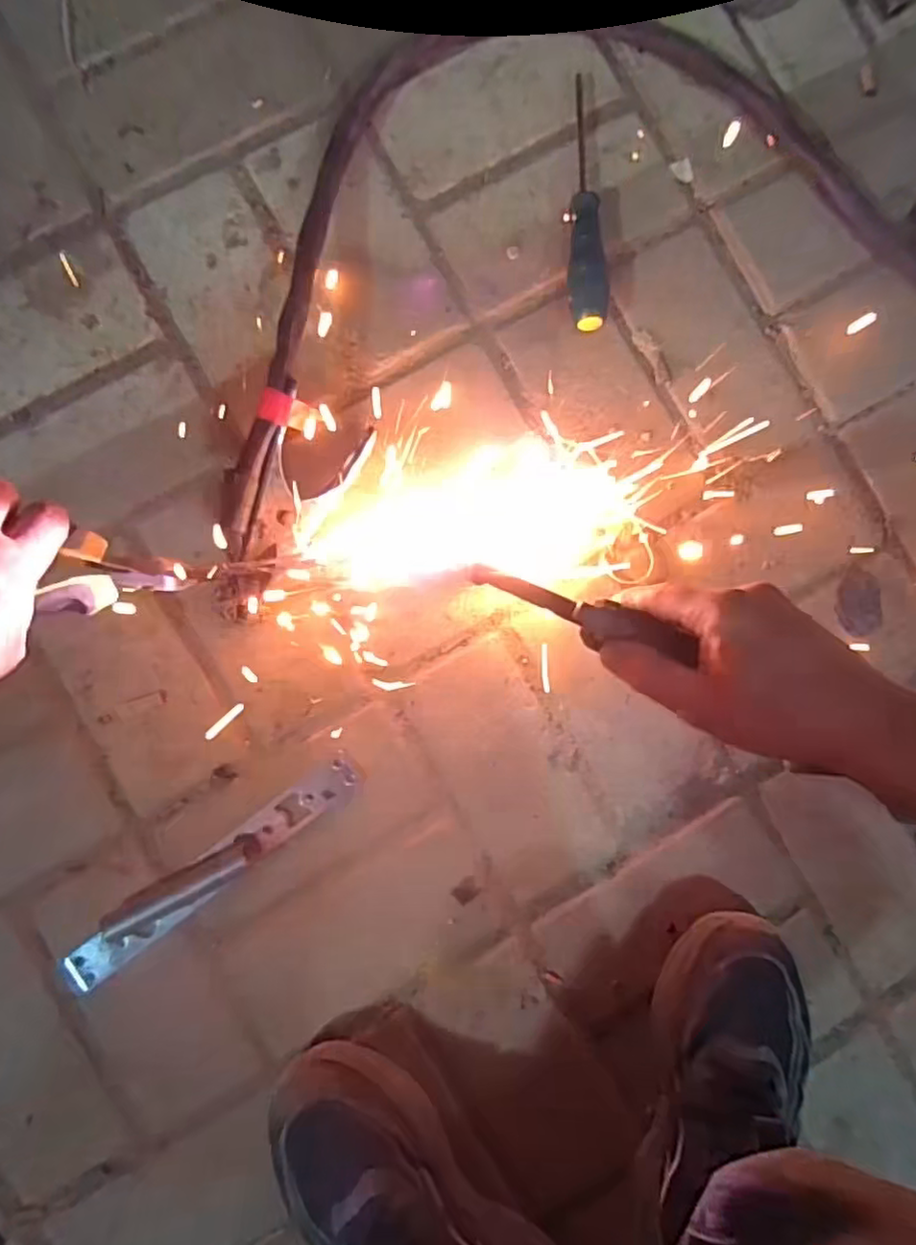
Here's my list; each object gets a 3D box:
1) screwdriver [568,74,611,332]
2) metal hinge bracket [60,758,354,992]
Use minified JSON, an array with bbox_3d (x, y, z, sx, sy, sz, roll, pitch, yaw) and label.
[{"bbox_3d":[0.098,-0.311,0.460,0.030,0.033,0.186,2,89,-4],"label":"screwdriver"},{"bbox_3d":[-0.176,0.175,0.441,0.238,0.018,0.035,-37,92,-3],"label":"metal hinge bracket"}]

